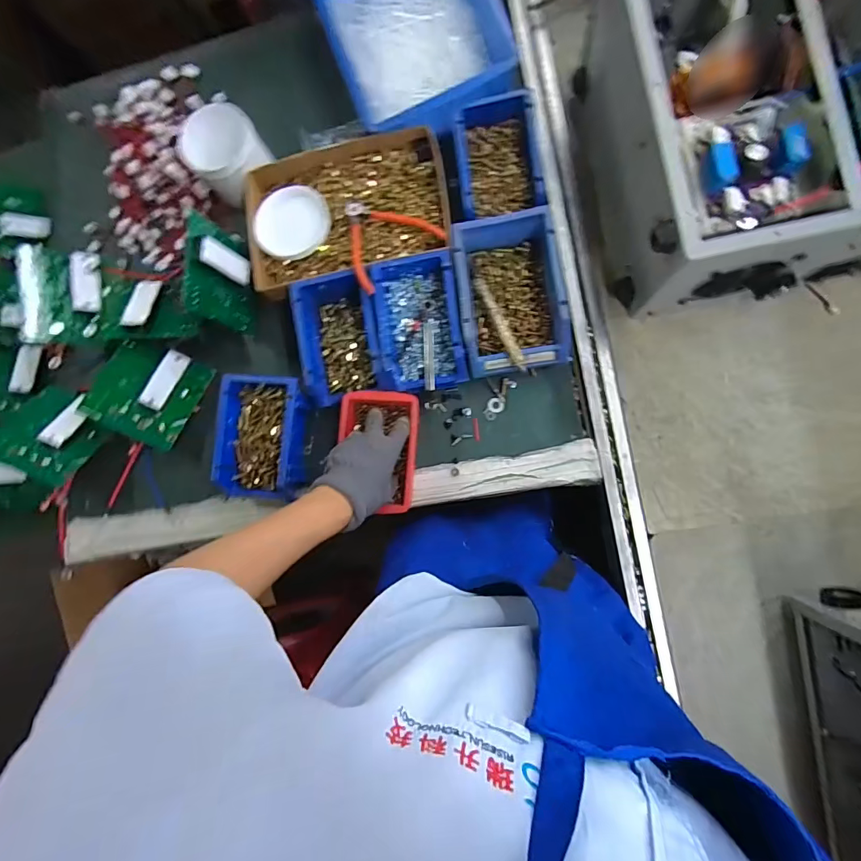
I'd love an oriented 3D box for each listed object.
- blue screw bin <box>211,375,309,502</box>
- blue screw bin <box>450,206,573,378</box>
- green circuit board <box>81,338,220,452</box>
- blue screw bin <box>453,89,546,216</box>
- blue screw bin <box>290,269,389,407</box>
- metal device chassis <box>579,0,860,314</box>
[{"bbox_3d":[-0.217,0.011,0.596,0.114,0.061,0.162,4,87,9],"label":"blue screw bin"},{"bbox_3d":[0.103,-0.167,0.562,0.129,0.069,0.184,-6,86,9],"label":"blue screw bin"},{"bbox_3d":[-0.388,-0.054,0.617,0.119,0.028,0.131,29,77,-23],"label":"green circuit board"},{"bbox_3d":[0.092,-0.351,0.584,0.108,0.063,0.154,-7,86,9],"label":"blue screw bin"},{"bbox_3d":[-0.116,-0.126,0.594,0.103,0.065,0.173,-9,85,8],"label":"blue screw bin"},{"bbox_3d":[0.470,-0.381,0.499,0.511,0.190,0.398,-8,85,7],"label":"metal device chassis"}]

